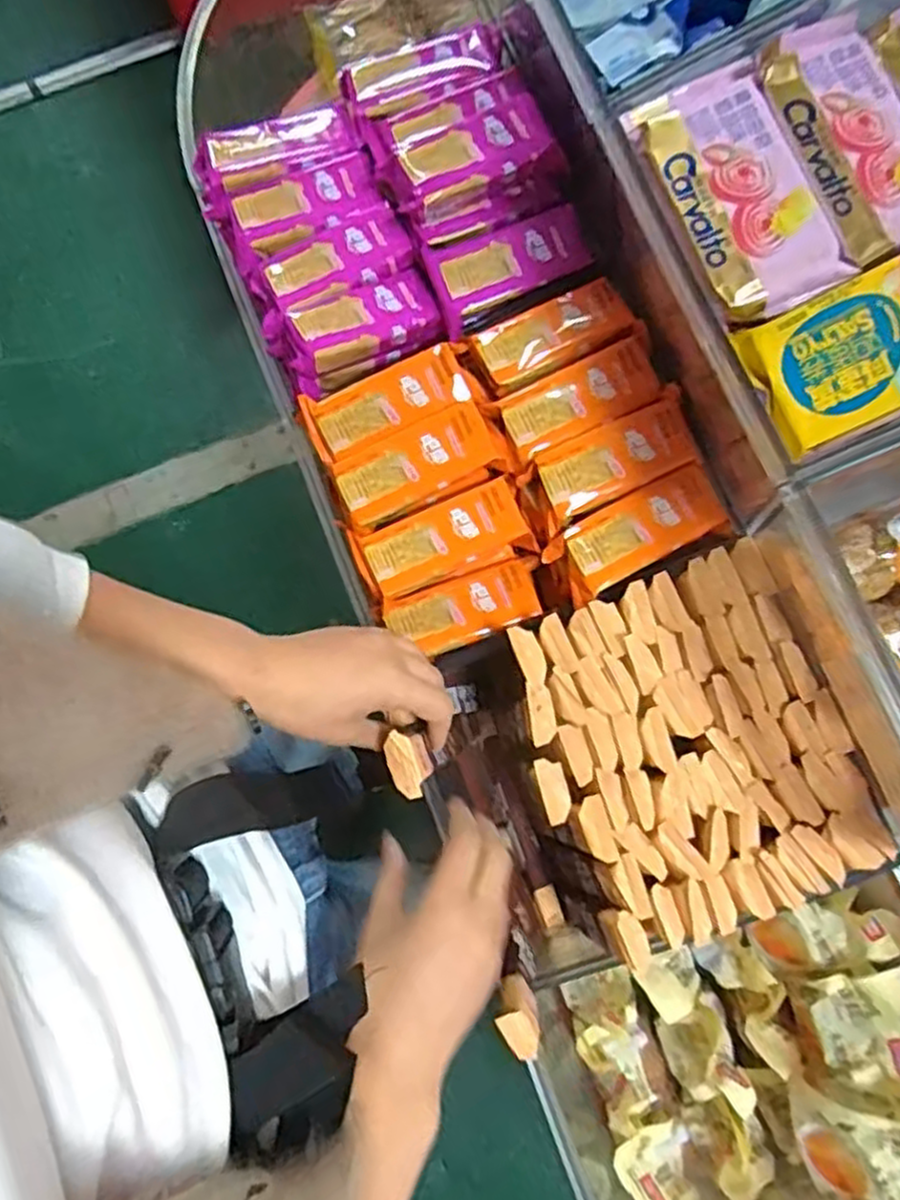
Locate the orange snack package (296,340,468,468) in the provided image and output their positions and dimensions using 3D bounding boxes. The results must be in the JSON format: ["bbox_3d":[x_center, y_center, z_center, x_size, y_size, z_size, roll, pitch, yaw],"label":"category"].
[{"bbox_3d":[-0.048,-0.148,0.565,0.121,0.026,0.051,-22,81,-5],"label":"orange snack package"}]

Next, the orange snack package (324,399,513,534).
[{"bbox_3d":[-0.025,-0.100,0.560,0.127,0.033,0.055,-23,81,-5],"label":"orange snack package"}]

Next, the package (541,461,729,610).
[{"bbox_3d":[0.136,-0.050,0.545,0.130,0.023,0.052,-30,81,-6],"label":"package"}]

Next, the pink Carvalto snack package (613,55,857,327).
[{"bbox_3d":[0.153,-0.222,0.411,0.070,0.016,0.149,-20,77,13],"label":"pink Carvalto snack package"}]

